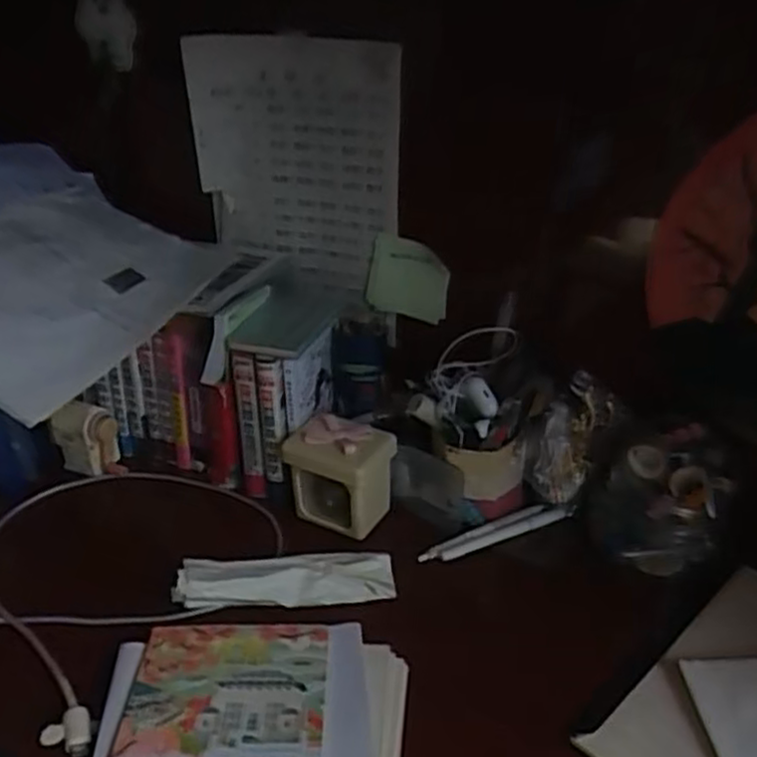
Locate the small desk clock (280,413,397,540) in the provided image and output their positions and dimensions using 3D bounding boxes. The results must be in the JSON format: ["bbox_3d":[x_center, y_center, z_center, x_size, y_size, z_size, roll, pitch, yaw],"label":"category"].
[{"bbox_3d":[-0.035,0.093,0.713,0.092,0.093,0.071,14,34,26],"label":"small desk clock"}]

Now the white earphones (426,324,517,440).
[{"bbox_3d":[0.082,-0.002,0.670,0.072,0.098,0.059,1,30,5],"label":"white earphones"}]

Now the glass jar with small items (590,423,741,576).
[{"bbox_3d":[0.248,0.103,0.653,0.111,0.101,0.092,18,36,32],"label":"glass jar with small items"}]

